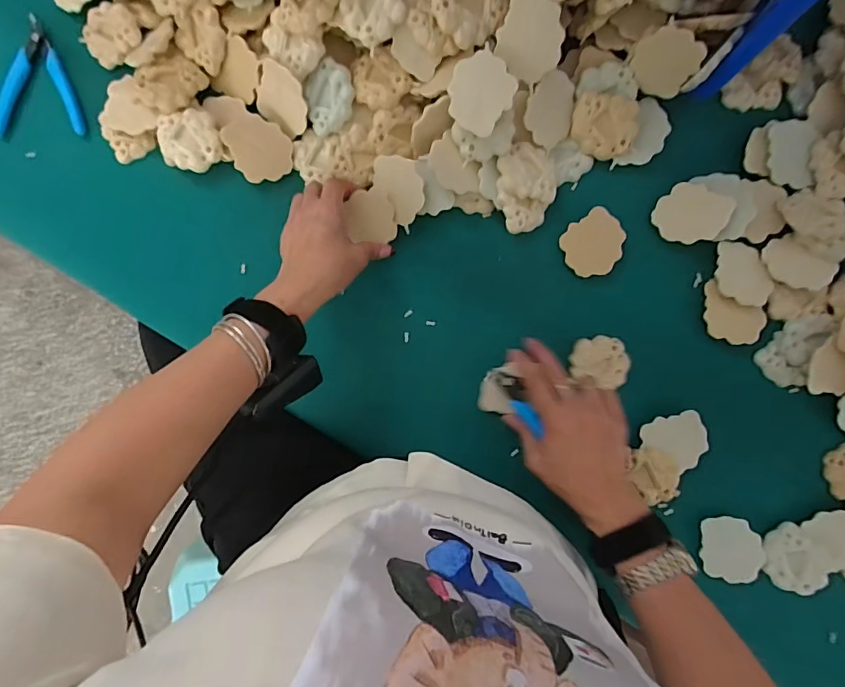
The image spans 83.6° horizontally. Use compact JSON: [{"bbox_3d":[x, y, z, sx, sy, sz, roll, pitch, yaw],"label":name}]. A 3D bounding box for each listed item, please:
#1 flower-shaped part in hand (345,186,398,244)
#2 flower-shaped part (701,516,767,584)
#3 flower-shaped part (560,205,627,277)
[{"bbox_3d":[-0.049,-0.126,0.467,0.043,0.010,0.050,-8,106,2],"label":"flower-shaped part in hand"},{"bbox_3d":[0.304,0.201,0.462,0.056,0.010,0.065,-6,94,4],"label":"flower-shaped part"},{"bbox_3d":[0.170,-0.099,0.471,0.060,0.004,0.057,-1,86,9],"label":"flower-shaped part"}]

